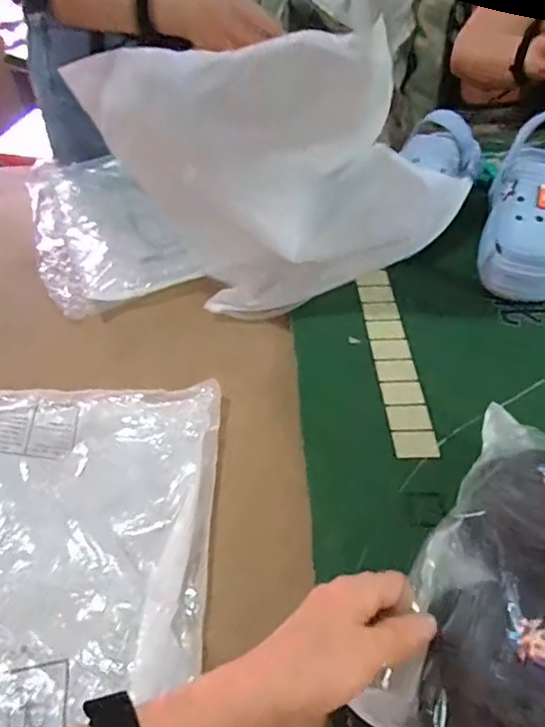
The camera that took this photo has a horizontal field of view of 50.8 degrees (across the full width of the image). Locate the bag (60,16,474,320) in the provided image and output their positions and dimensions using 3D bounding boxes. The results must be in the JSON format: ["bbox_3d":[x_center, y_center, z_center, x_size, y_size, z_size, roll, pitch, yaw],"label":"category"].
[{"bbox_3d":[-0.003,-0.171,0.582,0.359,0.278,0.083,3,46,7],"label":"bag"}]

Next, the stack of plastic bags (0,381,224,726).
[{"bbox_3d":[-0.195,0.145,0.423,0.313,0.035,0.348,-6,46,-2],"label":"stack of plastic bags"}]

